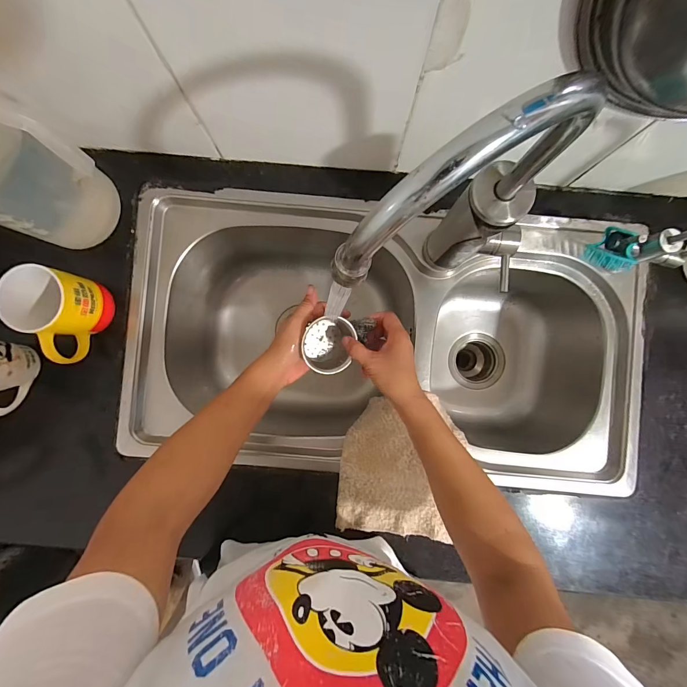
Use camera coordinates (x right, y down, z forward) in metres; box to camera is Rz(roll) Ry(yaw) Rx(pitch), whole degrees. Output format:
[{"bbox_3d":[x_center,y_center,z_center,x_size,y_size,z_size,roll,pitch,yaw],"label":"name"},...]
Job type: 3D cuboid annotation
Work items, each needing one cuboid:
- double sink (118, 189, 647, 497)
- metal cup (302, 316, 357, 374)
[{"bbox_3d":[0.056,-0.002,0.588,0.727,0.226,0.375,5,88,-1],"label":"double sink"},{"bbox_3d":[-0.020,0.002,0.459,0.063,0.057,0.071,11,88,0],"label":"metal cup"}]

